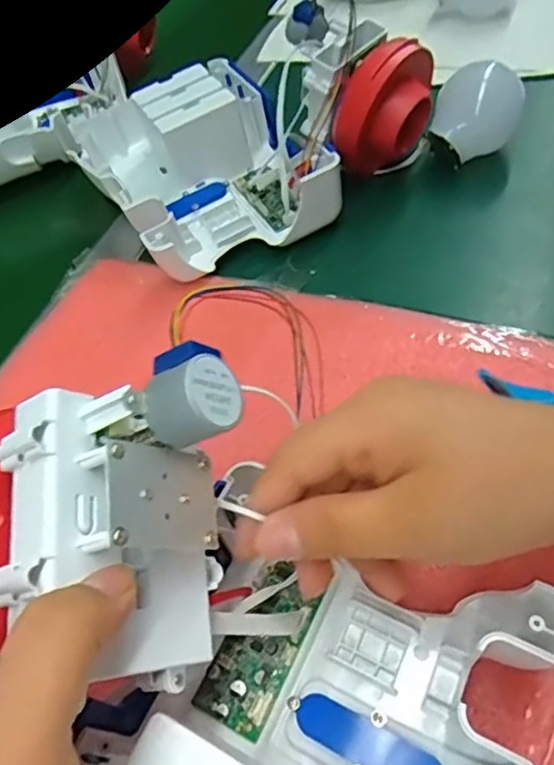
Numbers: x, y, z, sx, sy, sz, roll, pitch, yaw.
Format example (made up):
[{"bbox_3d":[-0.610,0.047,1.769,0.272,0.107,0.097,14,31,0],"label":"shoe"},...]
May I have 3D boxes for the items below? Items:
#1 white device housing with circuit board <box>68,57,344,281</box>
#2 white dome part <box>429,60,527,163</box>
[{"bbox_3d":[-0.057,-0.159,0.437,0.138,0.061,0.191,-28,54,-9],"label":"white device housing with circuit board"},{"bbox_3d":[0.141,-0.187,0.426,0.059,0.047,0.056,11,58,19],"label":"white dome part"}]

